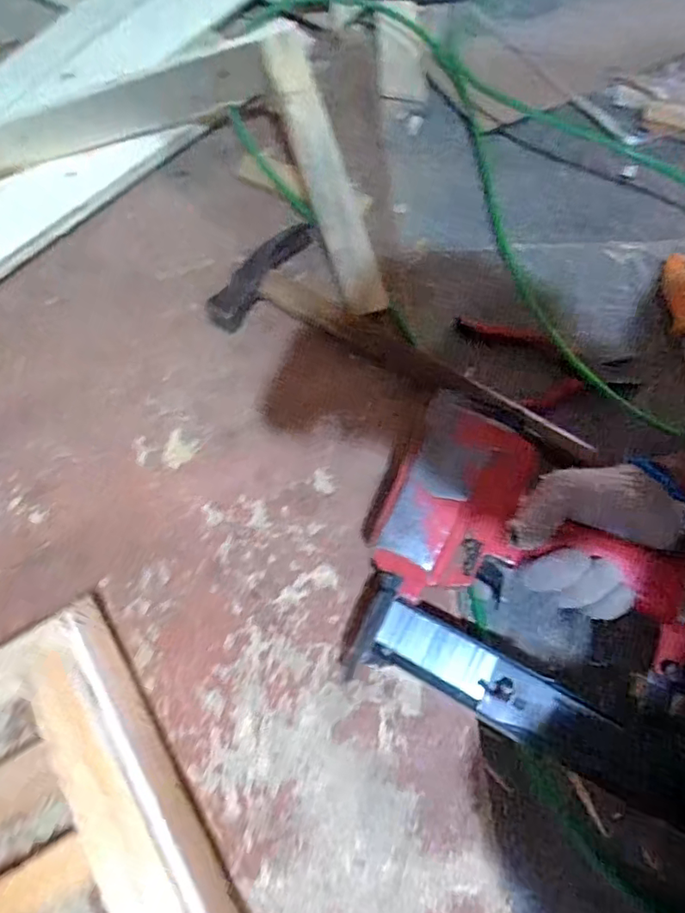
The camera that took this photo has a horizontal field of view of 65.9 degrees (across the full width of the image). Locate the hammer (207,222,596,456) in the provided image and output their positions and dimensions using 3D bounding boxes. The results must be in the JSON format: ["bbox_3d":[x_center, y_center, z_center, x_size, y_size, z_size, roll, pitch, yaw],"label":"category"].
[{"bbox_3d":[0.068,-0.131,0.532,0.375,0.038,0.150,23,70,7],"label":"hammer"}]

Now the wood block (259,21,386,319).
[{"bbox_3d":[-0.017,-0.278,0.530,0.043,0.032,0.271,-22,97,-10],"label":"wood block"}]

